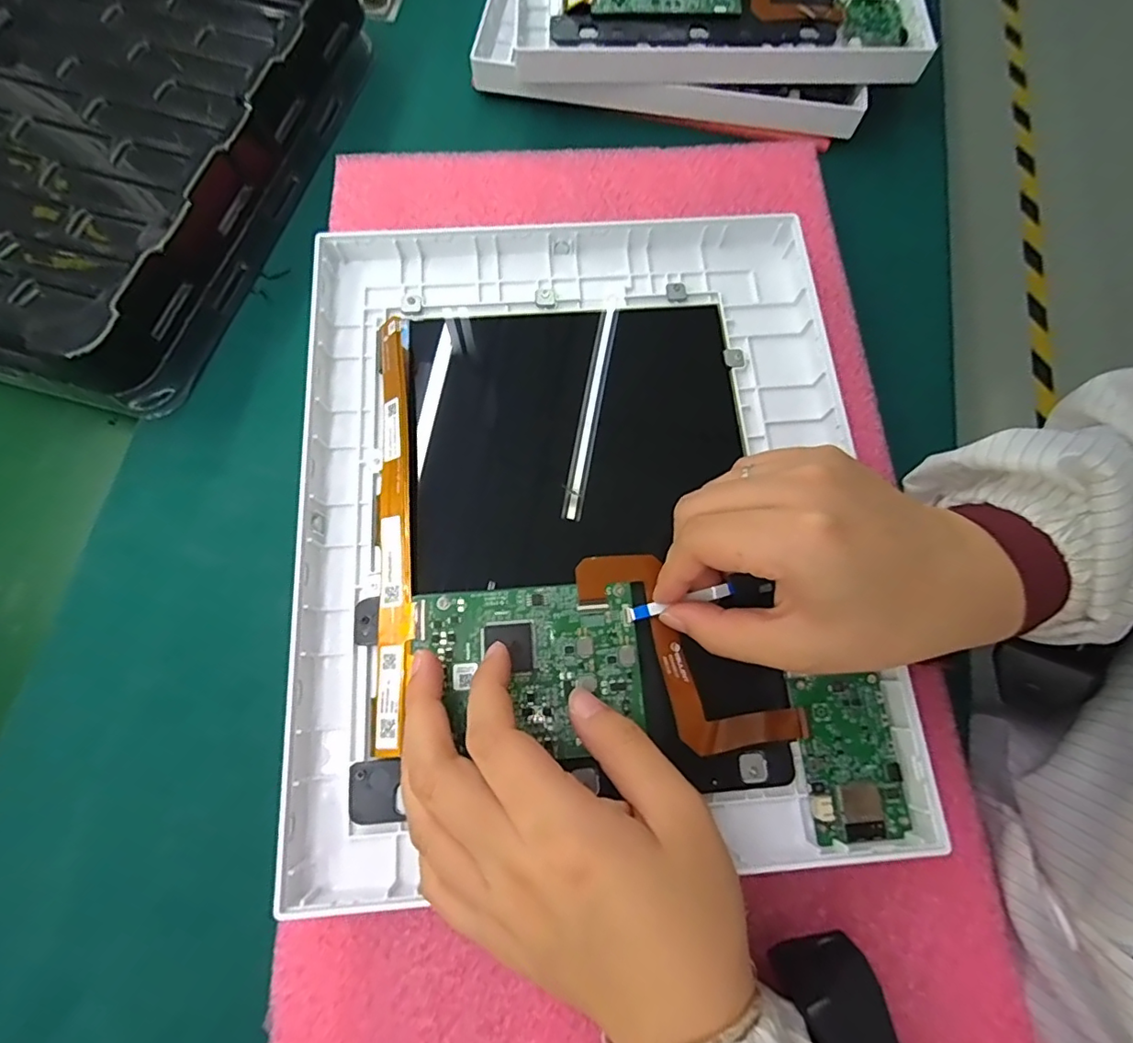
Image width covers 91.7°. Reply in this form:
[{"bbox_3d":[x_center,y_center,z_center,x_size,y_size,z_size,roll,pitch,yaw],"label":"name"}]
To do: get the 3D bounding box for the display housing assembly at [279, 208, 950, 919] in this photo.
[{"bbox_3d":[0.007,-0.017,0.257,0.251,0.022,0.318,-4,75,-2],"label":"display housing assembly"}]

